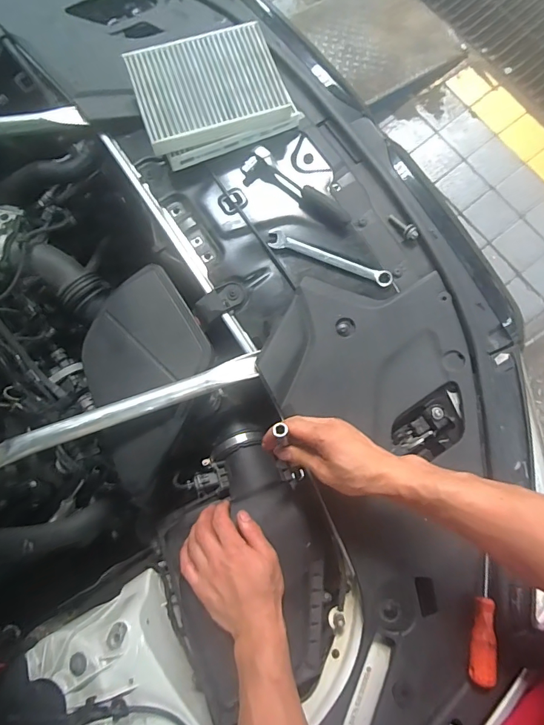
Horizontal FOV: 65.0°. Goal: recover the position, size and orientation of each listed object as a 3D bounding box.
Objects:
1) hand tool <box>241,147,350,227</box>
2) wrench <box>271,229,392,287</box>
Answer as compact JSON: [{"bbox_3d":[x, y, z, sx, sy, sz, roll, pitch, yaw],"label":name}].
[{"bbox_3d":[0.037,-0.268,0.677,0.187,0.034,0.056,37,82,9],"label":"hand tool"},{"bbox_3d":[0.090,-0.162,0.664,0.200,0.011,0.030,21,84,9],"label":"wrench"}]

